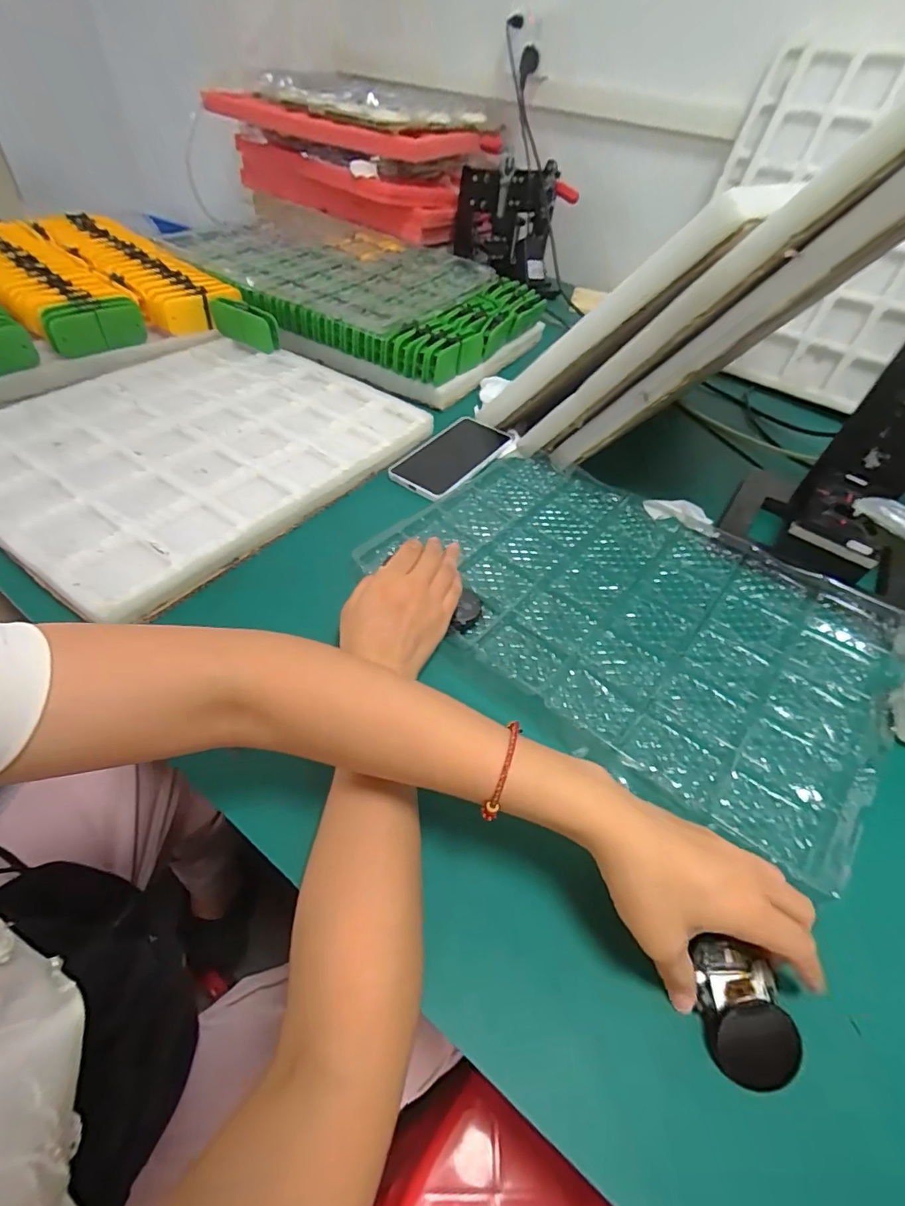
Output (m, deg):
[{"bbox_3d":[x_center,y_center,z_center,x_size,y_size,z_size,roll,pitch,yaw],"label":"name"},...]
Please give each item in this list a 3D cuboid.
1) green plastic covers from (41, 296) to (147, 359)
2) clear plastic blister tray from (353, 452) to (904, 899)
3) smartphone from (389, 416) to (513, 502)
[{"bbox_3d":[-0.451,-0.352,0.643,0.045,0.051,0.114,38,55,27],"label":"green plastic covers"},{"bbox_3d":[0.165,0.000,0.477,0.430,0.024,0.304,34,53,24],"label":"clear plastic blister tray"},{"bbox_3d":[0.002,-0.180,0.621,0.085,0.014,0.166,28,51,20],"label":"smartphone"}]

